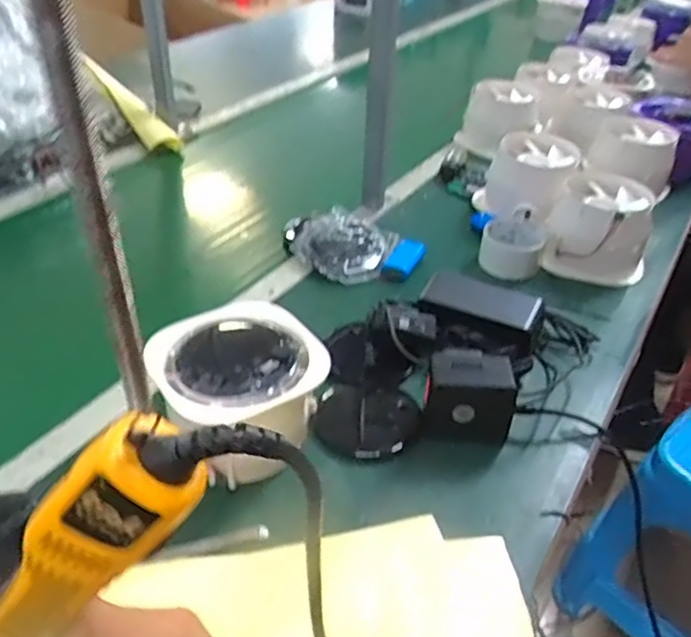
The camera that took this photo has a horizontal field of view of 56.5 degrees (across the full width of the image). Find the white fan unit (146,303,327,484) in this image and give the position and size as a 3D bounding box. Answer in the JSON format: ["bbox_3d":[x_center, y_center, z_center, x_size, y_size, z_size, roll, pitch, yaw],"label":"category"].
[{"bbox_3d":[-0.093,0.071,0.570,0.135,0.104,0.147,3,37,-3],"label":"white fan unit"}]

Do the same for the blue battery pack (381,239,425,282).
[{"bbox_3d":[0.075,-0.074,0.844,0.037,0.020,0.087,18,39,16],"label":"blue battery pack"}]

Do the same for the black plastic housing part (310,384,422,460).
[{"bbox_3d":[0.019,0.096,0.621,0.099,0.016,0.090,4,37,-2],"label":"black plastic housing part"}]

